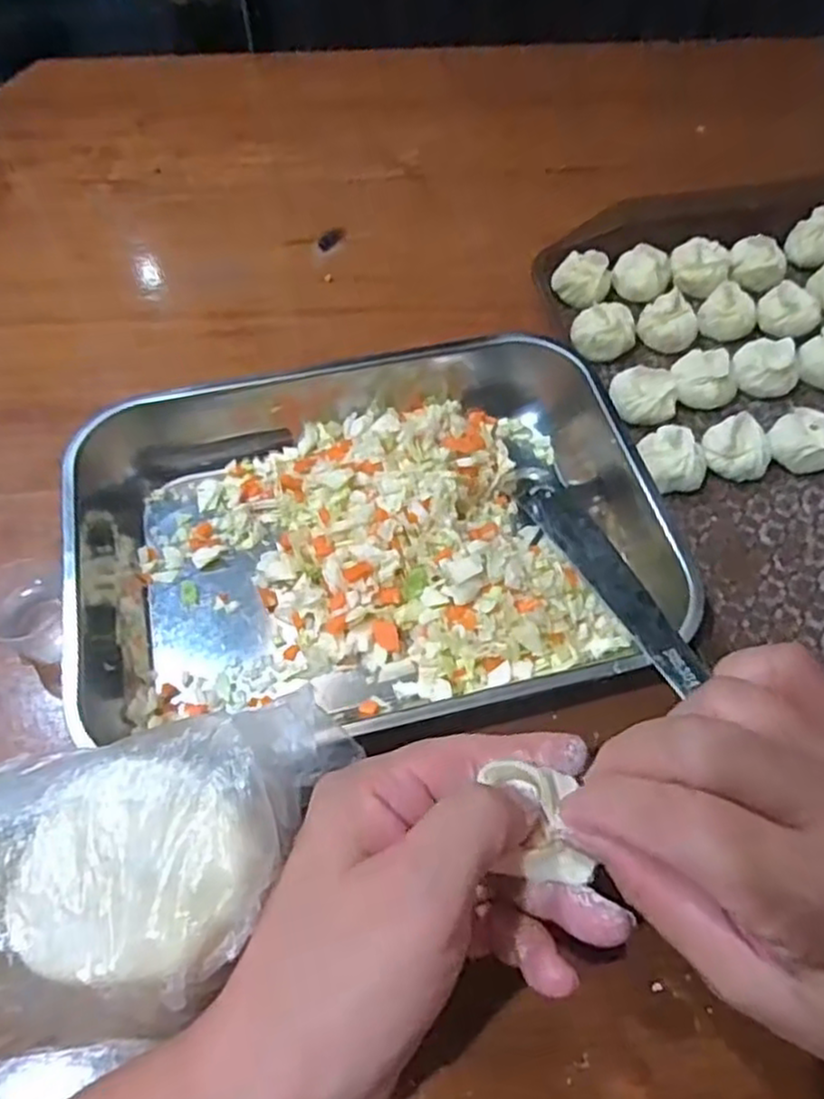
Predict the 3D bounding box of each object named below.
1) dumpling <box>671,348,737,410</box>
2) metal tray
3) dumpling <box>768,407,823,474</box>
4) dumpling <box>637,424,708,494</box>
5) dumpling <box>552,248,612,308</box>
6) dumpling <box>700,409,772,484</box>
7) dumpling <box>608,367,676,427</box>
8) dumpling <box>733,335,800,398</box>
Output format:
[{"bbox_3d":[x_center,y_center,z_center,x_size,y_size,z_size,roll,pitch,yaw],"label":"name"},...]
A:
[{"bbox_3d":[0.156,-0.090,0.385,0.033,0.022,0.031,28,64,16],"label":"dumpling"},{"bbox_3d":[-0.021,-0.021,0.338,0.256,0.040,0.200,-7,60,-4],"label":"metal tray"},{"bbox_3d":[0.197,-0.053,0.364,0.030,0.021,0.031,0,60,0],"label":"dumpling"},{"bbox_3d":[0.128,-0.043,0.357,0.033,0.023,0.028,18,62,11],"label":"dumpling"},{"bbox_3d":[0.100,-0.159,0.421,0.033,0.021,0.026,14,61,8],"label":"dumpling"},{"bbox_3d":[0.162,-0.050,0.361,0.033,0.024,0.026,27,64,15],"label":"dumpling"},{"bbox_3d":[0.121,-0.080,0.380,0.033,0.018,0.029,5,60,3],"label":"dumpling"},{"bbox_3d":[0.189,-0.096,0.387,0.032,0.024,0.026,21,62,12],"label":"dumpling"}]

